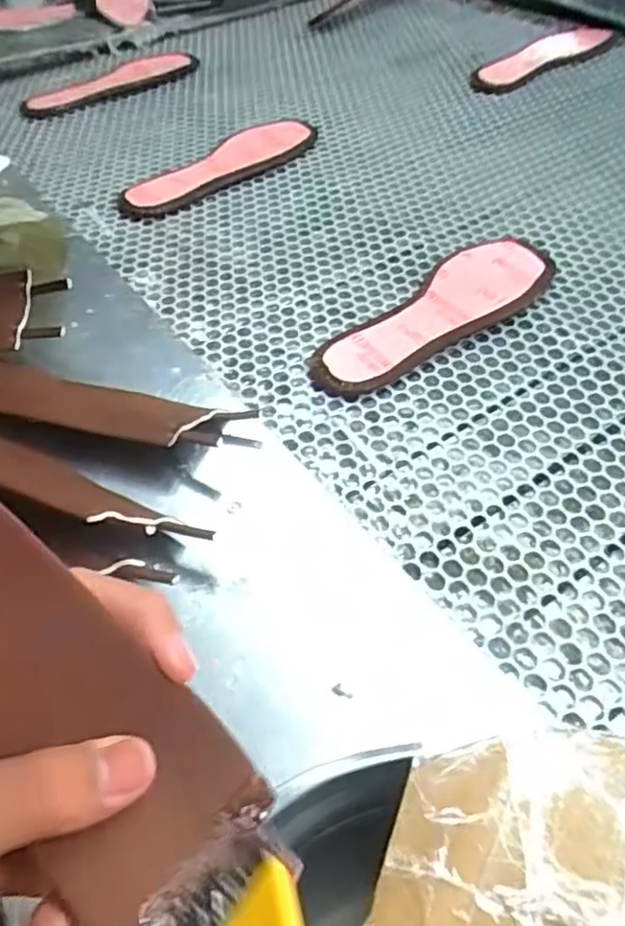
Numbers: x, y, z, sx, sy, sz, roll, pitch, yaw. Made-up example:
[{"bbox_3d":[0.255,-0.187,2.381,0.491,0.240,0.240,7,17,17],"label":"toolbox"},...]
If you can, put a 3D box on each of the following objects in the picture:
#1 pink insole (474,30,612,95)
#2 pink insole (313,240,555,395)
[{"bbox_3d":[0.305,-0.543,0.901,0.239,0.011,0.064,-28,69,-16],"label":"pink insole"},{"bbox_3d":[0.106,-0.126,0.564,0.244,0.025,0.080,-33,55,-27],"label":"pink insole"}]

